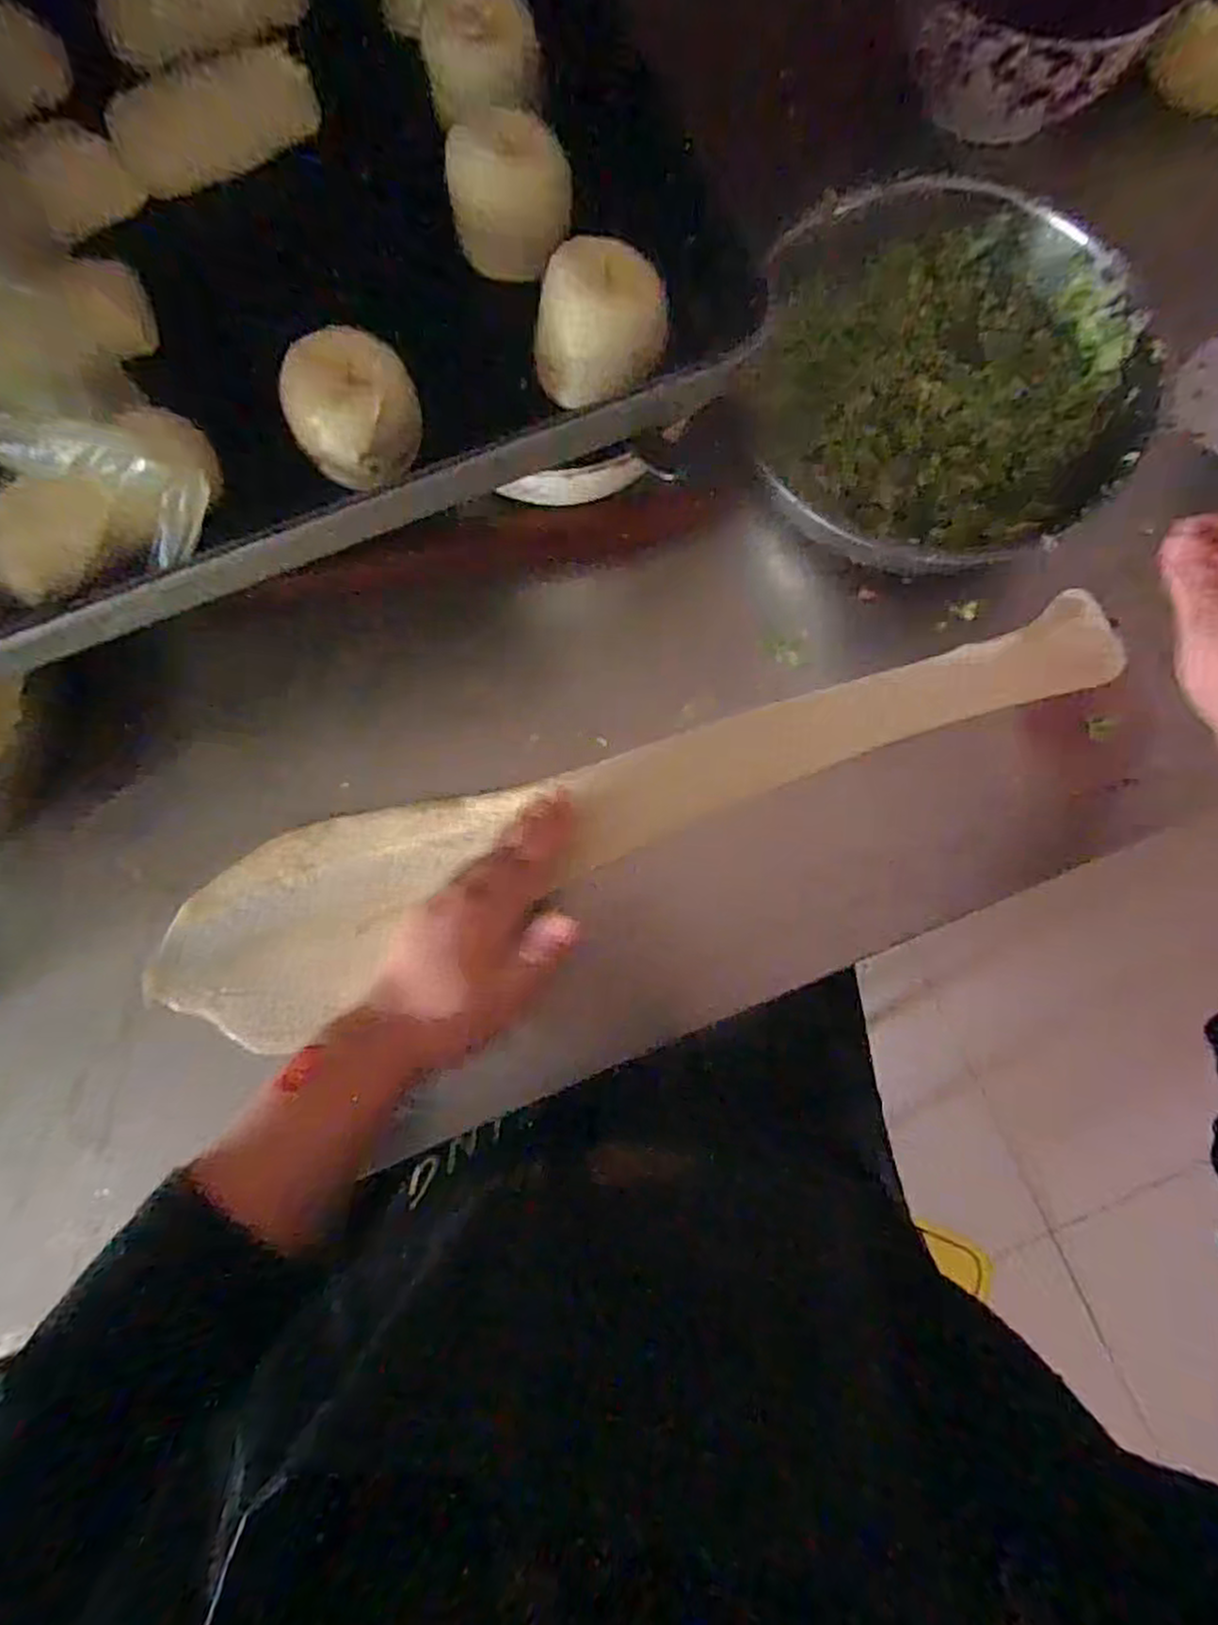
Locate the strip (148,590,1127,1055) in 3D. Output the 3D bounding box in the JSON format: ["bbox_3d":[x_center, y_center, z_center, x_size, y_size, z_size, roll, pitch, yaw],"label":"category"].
[{"bbox_3d":[0.023,-0.005,0.437,0.591,0.050,0.105,-20,81,-3],"label":"strip"}]

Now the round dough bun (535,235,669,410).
[{"bbox_3d":[-0.005,-0.219,0.336,0.061,0.048,0.049,-4,81,1],"label":"round dough bun"}]

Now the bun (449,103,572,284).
[{"bbox_3d":[-0.048,-0.294,0.348,0.058,0.045,0.045,1,81,2],"label":"bun"}]

